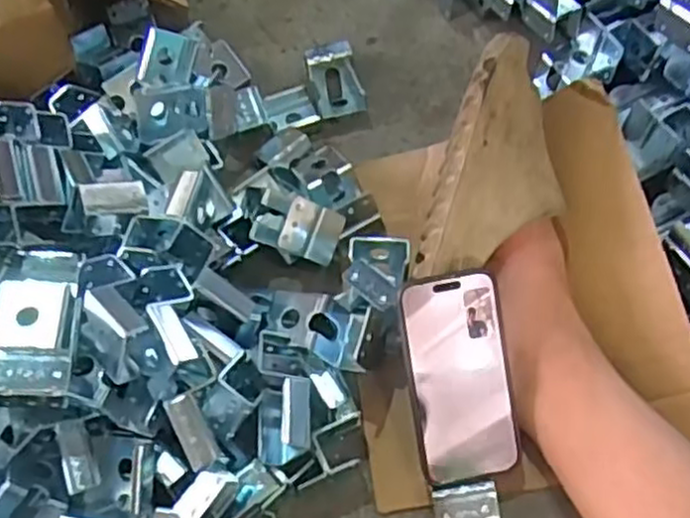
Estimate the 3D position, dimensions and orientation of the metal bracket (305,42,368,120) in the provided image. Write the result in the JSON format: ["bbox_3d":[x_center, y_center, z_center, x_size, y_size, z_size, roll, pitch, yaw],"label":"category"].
[{"bbox_3d":[-0.009,-0.175,0.705,0.051,0.032,0.069,-7,63,-1],"label":"metal bracket"}]

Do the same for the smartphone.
[{"bbox_3d":[0.082,0.085,0.514,0.071,0.015,0.148,-9,95,-2],"label":"smartphone"}]

